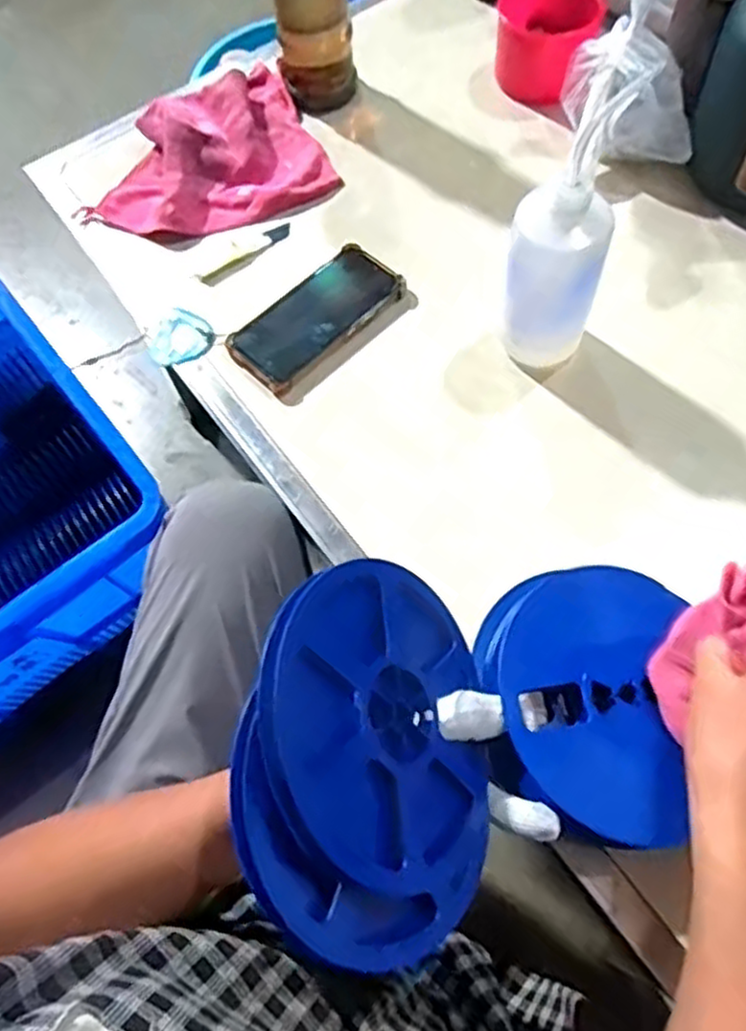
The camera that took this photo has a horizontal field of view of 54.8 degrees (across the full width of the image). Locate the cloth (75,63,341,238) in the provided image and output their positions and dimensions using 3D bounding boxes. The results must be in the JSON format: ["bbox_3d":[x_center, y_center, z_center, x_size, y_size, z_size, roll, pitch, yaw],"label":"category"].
[{"bbox_3d":[-0.179,-0.365,0.735,0.246,0.043,0.191,-24,65,-9],"label":"cloth"}]

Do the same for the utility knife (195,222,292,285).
[{"bbox_3d":[-0.124,-0.255,0.703,0.104,0.009,0.018,-35,67,-13],"label":"utility knife"}]

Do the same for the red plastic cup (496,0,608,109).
[{"bbox_3d":[0.179,-0.485,0.744,0.099,0.084,0.103,-1,64,2],"label":"red plastic cup"}]

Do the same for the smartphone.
[{"bbox_3d":[-0.051,-0.183,0.656,0.161,0.010,0.080,-42,69,-16],"label":"smartphone"}]

